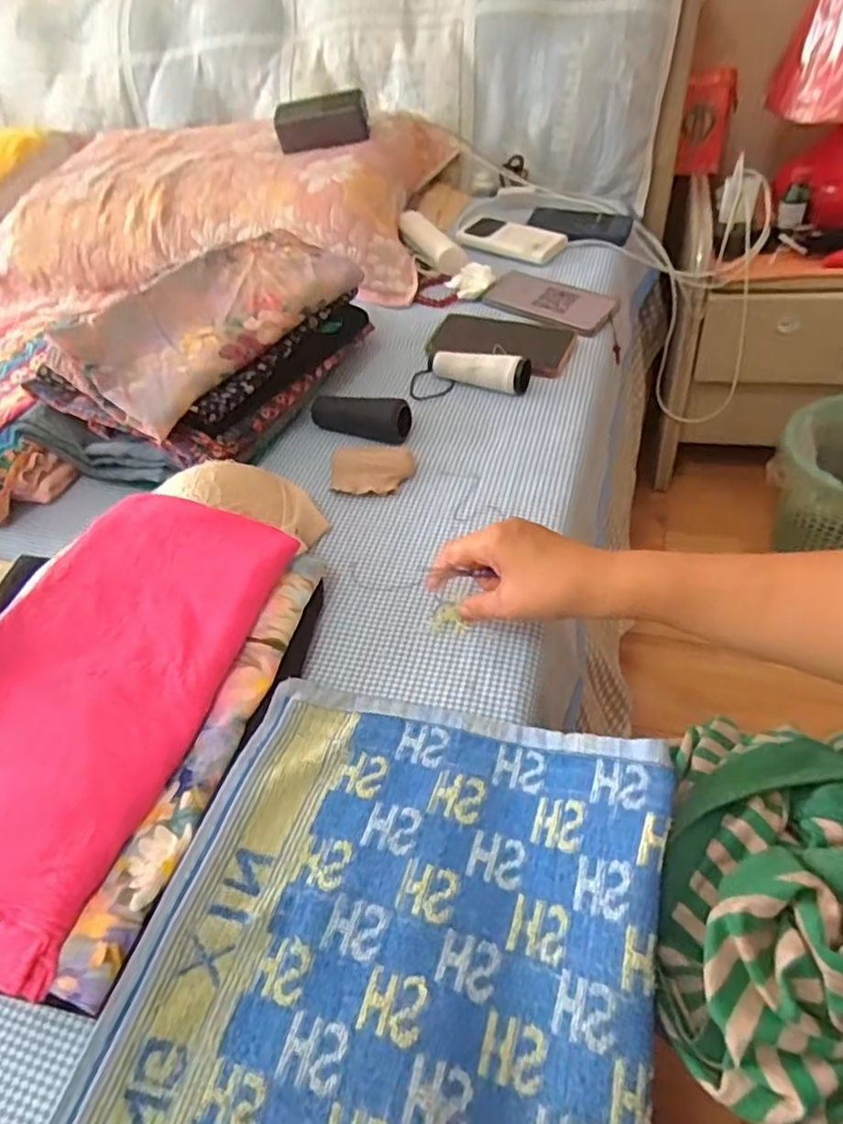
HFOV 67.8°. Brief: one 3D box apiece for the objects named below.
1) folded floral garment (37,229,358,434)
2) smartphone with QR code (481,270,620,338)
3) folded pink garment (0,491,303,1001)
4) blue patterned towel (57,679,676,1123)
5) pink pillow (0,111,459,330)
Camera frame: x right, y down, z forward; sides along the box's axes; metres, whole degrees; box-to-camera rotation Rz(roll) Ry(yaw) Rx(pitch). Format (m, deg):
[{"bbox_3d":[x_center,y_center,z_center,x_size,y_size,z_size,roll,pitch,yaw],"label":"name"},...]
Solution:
[{"bbox_3d":[-0.211,-0.260,0.655,0.153,0.052,0.311,24,57,26],"label":"folded floral garment"},{"bbox_3d":[0.160,-0.327,0.789,0.163,0.017,0.083,29,58,27],"label":"smartphone with QR code"},{"bbox_3d":[-0.237,0.082,0.434,0.181,0.025,0.317,16,56,9],"label":"folded pink garment"},{"bbox_3d":[-0.026,0.247,0.306,0.268,0.043,0.386,8,51,12],"label":"blue patterned towel"},{"bbox_3d":[-0.325,-0.530,0.958,0.685,0.142,0.380,4,50,12],"label":"pink pillow"}]

